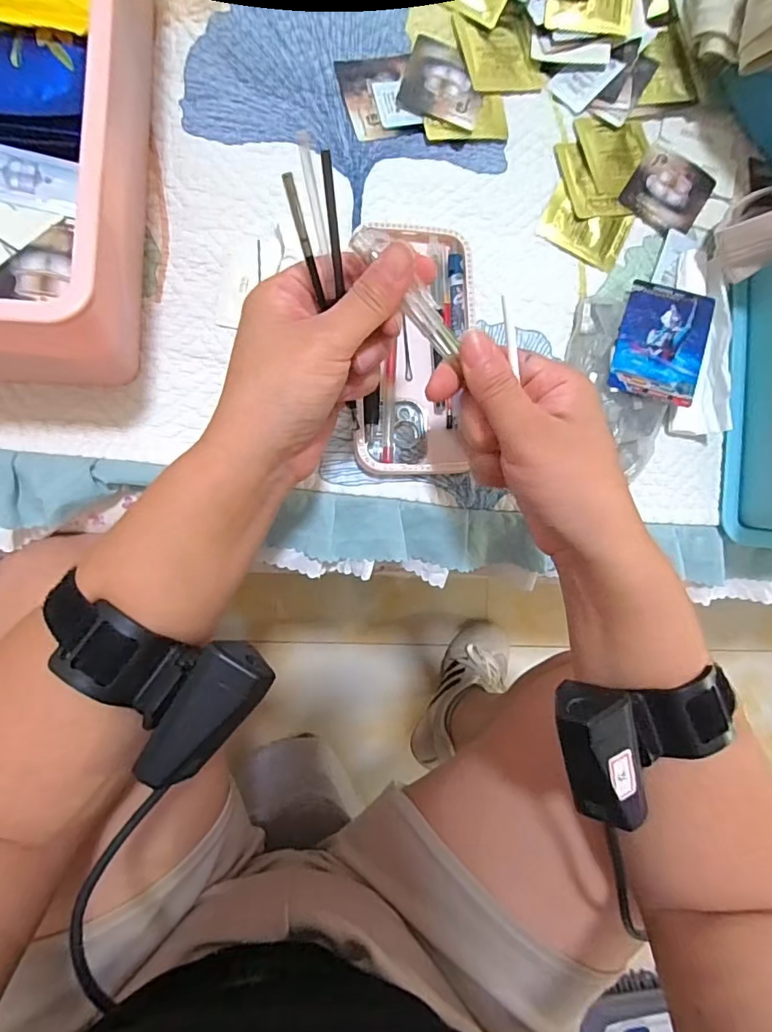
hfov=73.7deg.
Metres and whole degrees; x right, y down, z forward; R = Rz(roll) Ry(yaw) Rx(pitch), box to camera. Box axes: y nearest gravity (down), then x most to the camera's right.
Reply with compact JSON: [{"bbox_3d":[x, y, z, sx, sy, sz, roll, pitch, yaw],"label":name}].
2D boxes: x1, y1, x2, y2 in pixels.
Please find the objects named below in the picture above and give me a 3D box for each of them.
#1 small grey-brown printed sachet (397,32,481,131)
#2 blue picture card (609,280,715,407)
[{"bbox_3d":[0.043,-0.318,0.378,0.058,0.005,0.063,16,84,-7],"label":"small grey-brown printed sachet"},{"bbox_3d":[0.196,-0.126,0.365,0.058,0.008,0.088,17,81,8],"label":"blue picture card"}]

